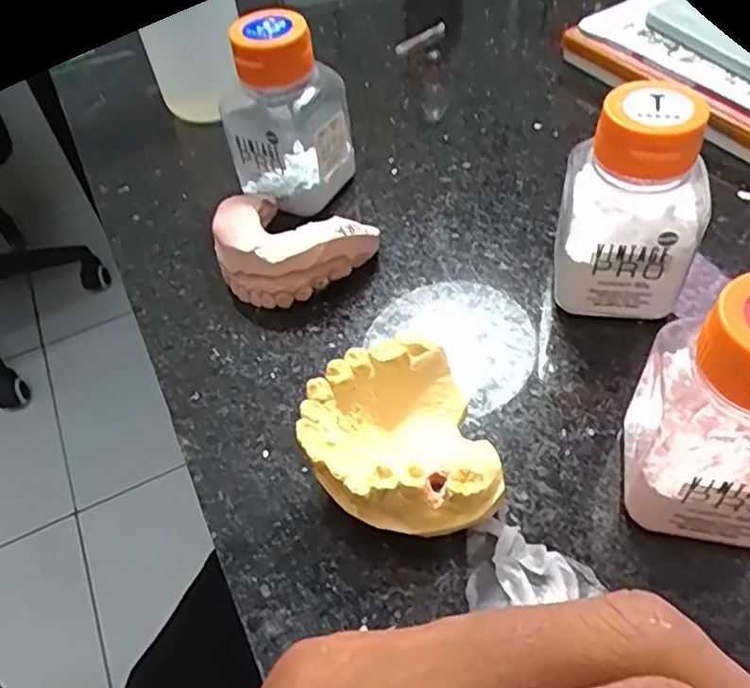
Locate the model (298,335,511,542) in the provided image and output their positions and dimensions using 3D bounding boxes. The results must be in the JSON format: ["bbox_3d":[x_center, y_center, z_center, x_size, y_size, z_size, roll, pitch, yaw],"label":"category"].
[{"bbox_3d":[0.006,0.031,0.189,0.048,0.031,0.055,-14,51,-5],"label":"model"}]

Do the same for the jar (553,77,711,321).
[{"bbox_3d":[0.083,-0.041,0.211,0.042,0.073,0.033,14,54,17],"label":"jar"}]

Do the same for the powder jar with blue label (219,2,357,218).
[{"bbox_3d":[-0.036,-0.091,0.262,0.036,0.072,0.041,26,58,23],"label":"powder jar with blue label"}]

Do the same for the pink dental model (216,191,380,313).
[{"bbox_3d":[-0.035,-0.037,0.251,0.060,0.024,0.044,17,54,19],"label":"pink dental model"}]

